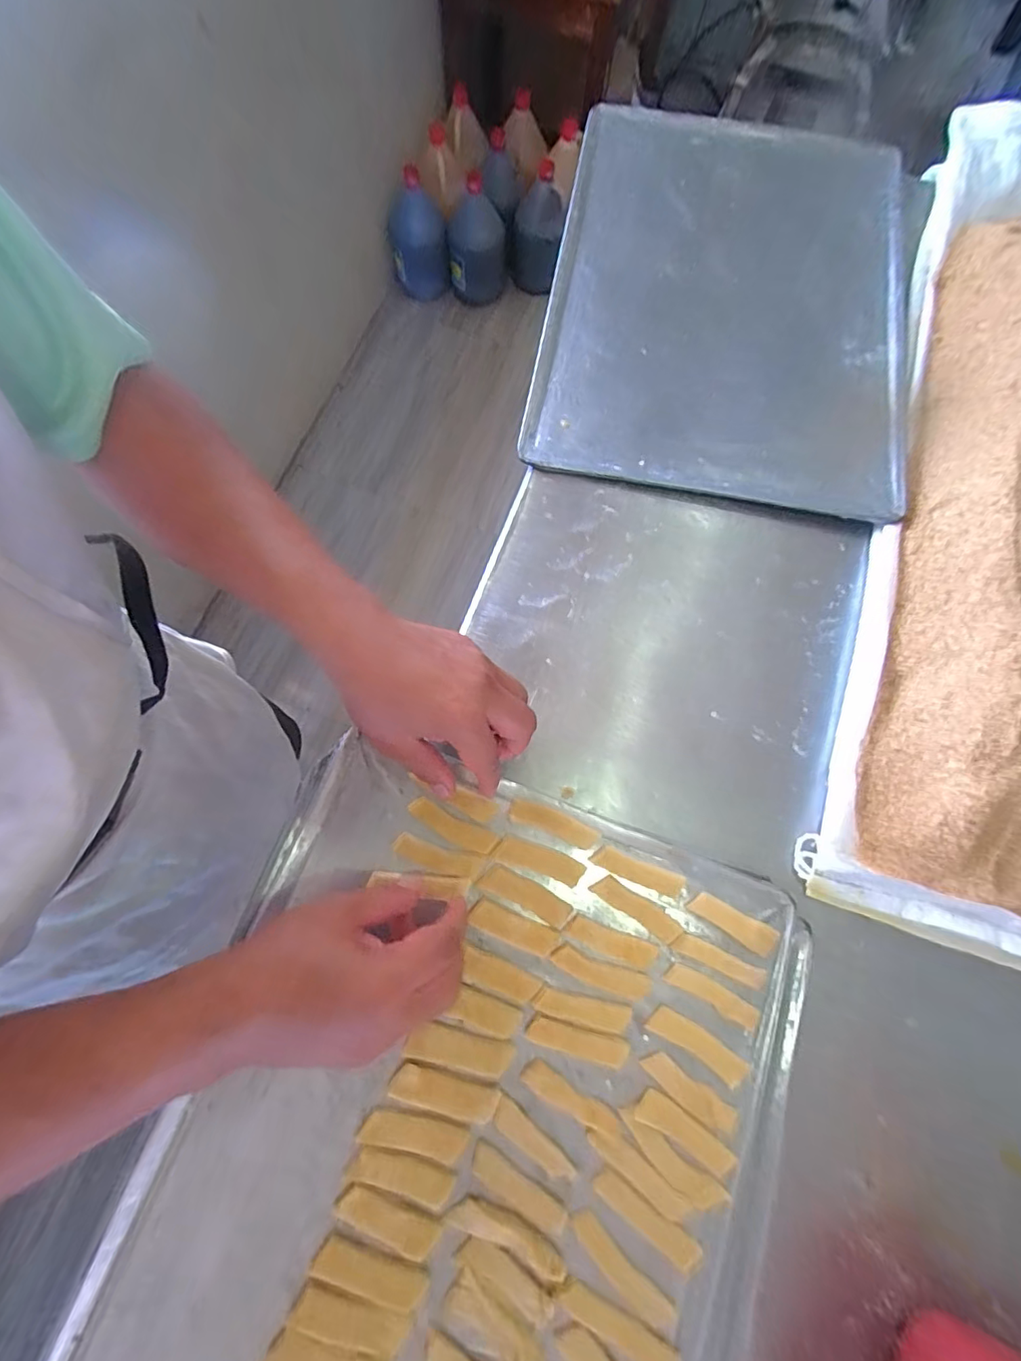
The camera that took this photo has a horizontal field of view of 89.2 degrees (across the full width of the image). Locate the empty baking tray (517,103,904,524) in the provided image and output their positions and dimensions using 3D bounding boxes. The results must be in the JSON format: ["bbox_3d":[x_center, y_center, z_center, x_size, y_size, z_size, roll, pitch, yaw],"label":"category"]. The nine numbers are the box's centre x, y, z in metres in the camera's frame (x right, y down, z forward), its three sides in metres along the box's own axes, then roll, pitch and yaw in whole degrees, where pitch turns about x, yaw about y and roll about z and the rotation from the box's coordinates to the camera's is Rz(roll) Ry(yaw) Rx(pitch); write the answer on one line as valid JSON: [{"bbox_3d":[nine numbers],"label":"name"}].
[{"bbox_3d":[0.208,-0.376,0.499,0.323,0.018,0.464,10,75,2],"label":"empty baking tray"}]

